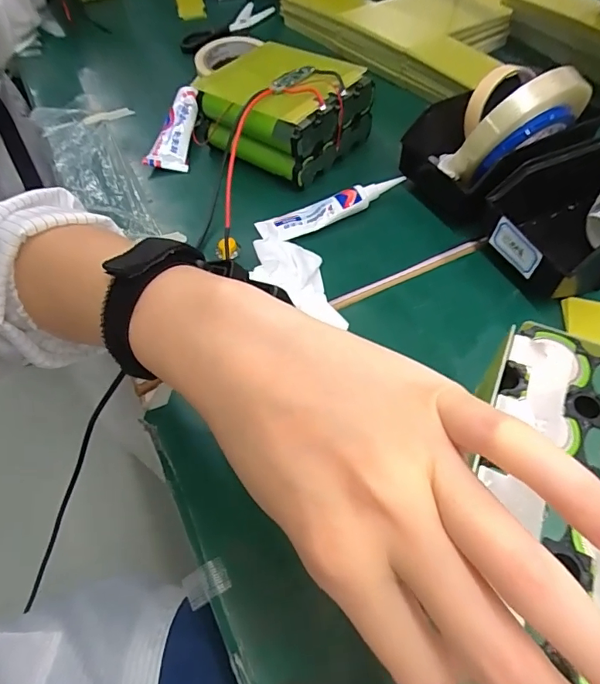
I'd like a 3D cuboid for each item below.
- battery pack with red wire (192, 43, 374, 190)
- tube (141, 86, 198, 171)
[{"bbox_3d":[-0.022,-0.268,0.533,0.167,0.068,0.152,34,63,22],"label":"battery pack with red wire"},{"bbox_3d":[-0.148,-0.264,0.566,0.046,0.020,0.148,2,56,3],"label":"tube"}]

